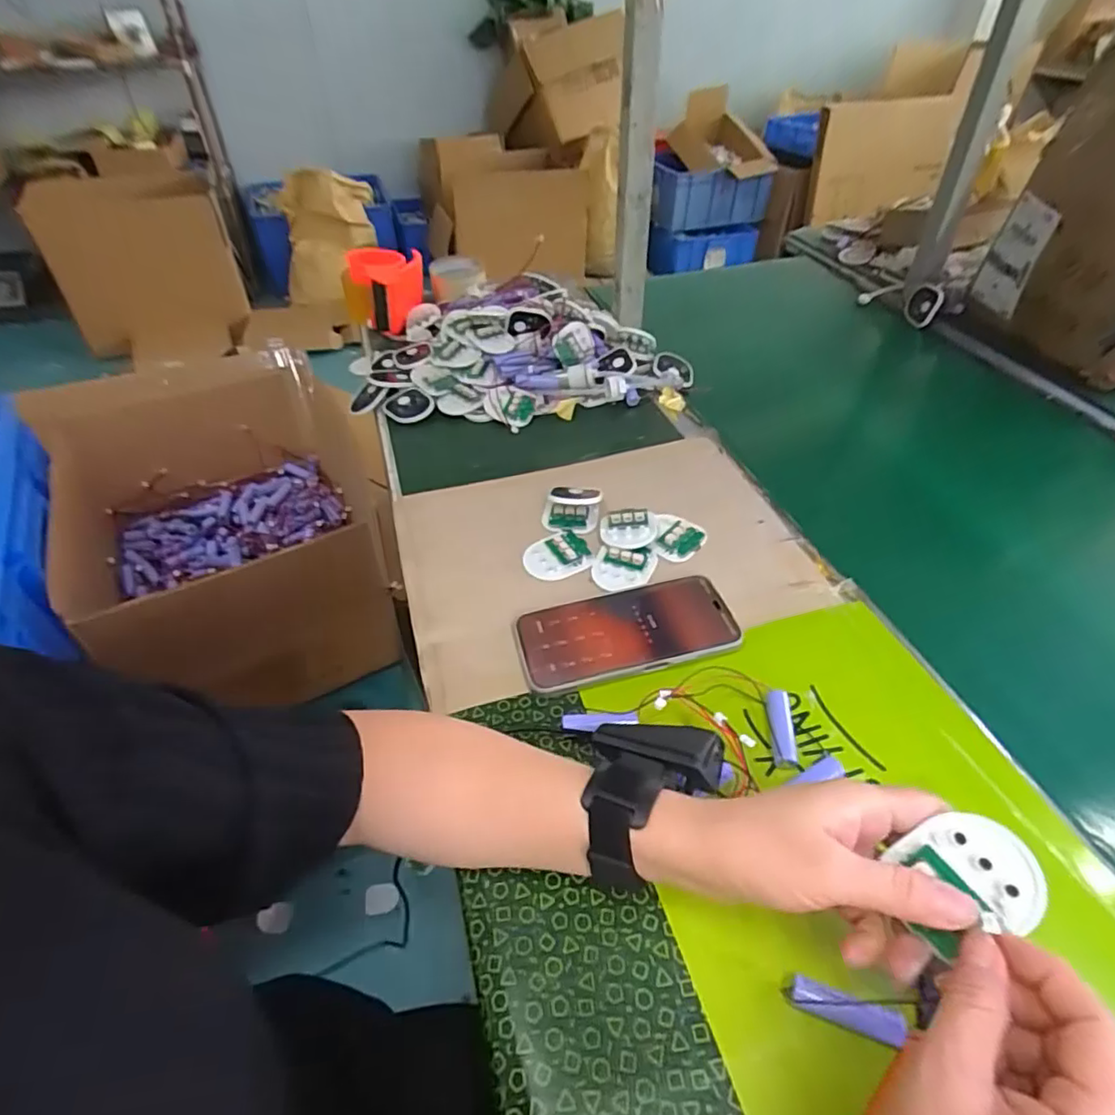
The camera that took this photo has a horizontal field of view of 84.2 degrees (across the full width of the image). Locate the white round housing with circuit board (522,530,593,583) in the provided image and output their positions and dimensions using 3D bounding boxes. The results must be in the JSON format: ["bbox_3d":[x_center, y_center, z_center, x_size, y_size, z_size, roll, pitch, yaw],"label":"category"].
[{"bbox_3d":[0.001,-0.002,0.527,0.057,0.008,0.047,-25,48,-23],"label":"white round housing with circuit board"}]

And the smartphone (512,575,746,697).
[{"bbox_3d":[0.051,0.055,0.464,0.159,0.014,0.074,-10,44,-10],"label":"smartphone"}]

